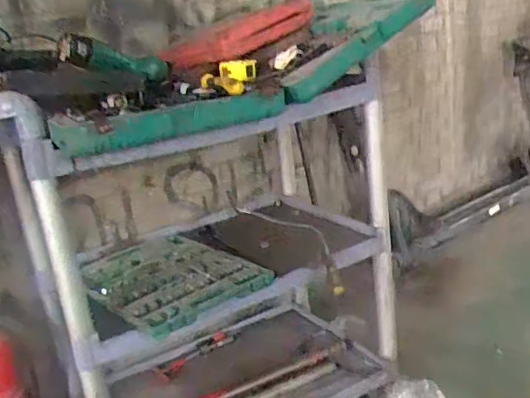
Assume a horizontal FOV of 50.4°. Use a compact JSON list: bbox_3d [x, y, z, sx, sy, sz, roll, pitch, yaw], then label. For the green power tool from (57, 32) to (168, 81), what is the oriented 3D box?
[{"bbox_3d":[-0.259,-0.246,1.003,0.201,0.053,0.064,3,7,-45],"label":"green power tool"}]

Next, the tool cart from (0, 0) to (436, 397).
[{"bbox_3d":[-0.089,0.091,1.260,0.804,0.874,0.492,-18,19,-30],"label":"tool cart"}]

